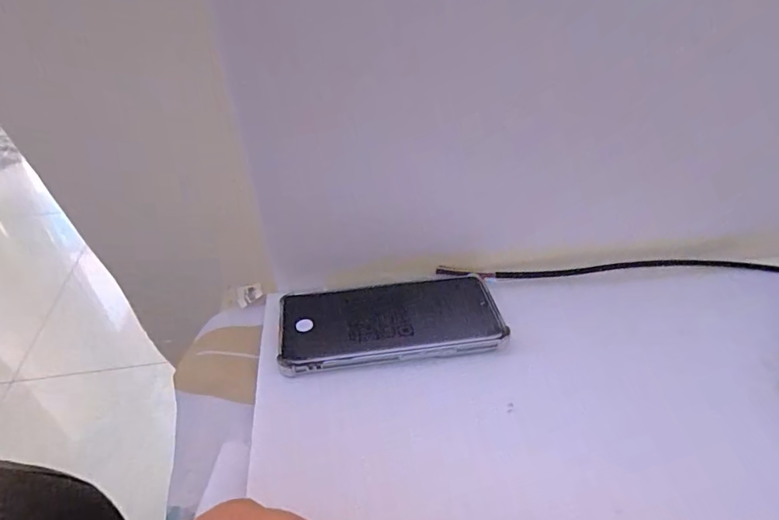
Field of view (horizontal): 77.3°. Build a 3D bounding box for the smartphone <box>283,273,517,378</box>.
[{"bbox_3d":[0.000,0.046,0.368,0.161,0.015,0.077,-7,40,-7],"label":"smartphone"}]

